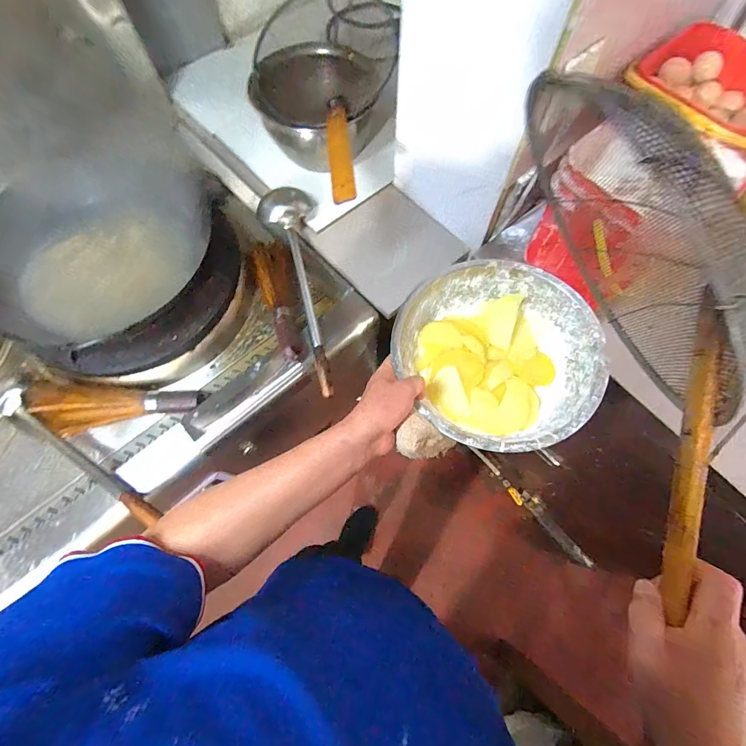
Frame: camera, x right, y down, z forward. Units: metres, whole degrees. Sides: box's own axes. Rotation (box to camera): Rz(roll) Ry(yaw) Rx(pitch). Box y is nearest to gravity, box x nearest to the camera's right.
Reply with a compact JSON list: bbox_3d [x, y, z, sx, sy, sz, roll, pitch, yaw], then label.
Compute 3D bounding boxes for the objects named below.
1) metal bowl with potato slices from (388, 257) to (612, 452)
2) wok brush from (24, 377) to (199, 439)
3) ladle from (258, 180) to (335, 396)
[{"bbox_3d":[0.166,-0.024,0.517,0.253,0.075,0.255,0,70,0],"label":"metal bowl with potato slices"},{"bbox_3d":[-0.494,0.069,0.727,0.322,0.066,0.109,4,70,2],"label":"wok brush"},{"bbox_3d":[-0.132,-0.174,0.741,0.118,0.067,0.440,-15,70,-5],"label":"ladle"}]

